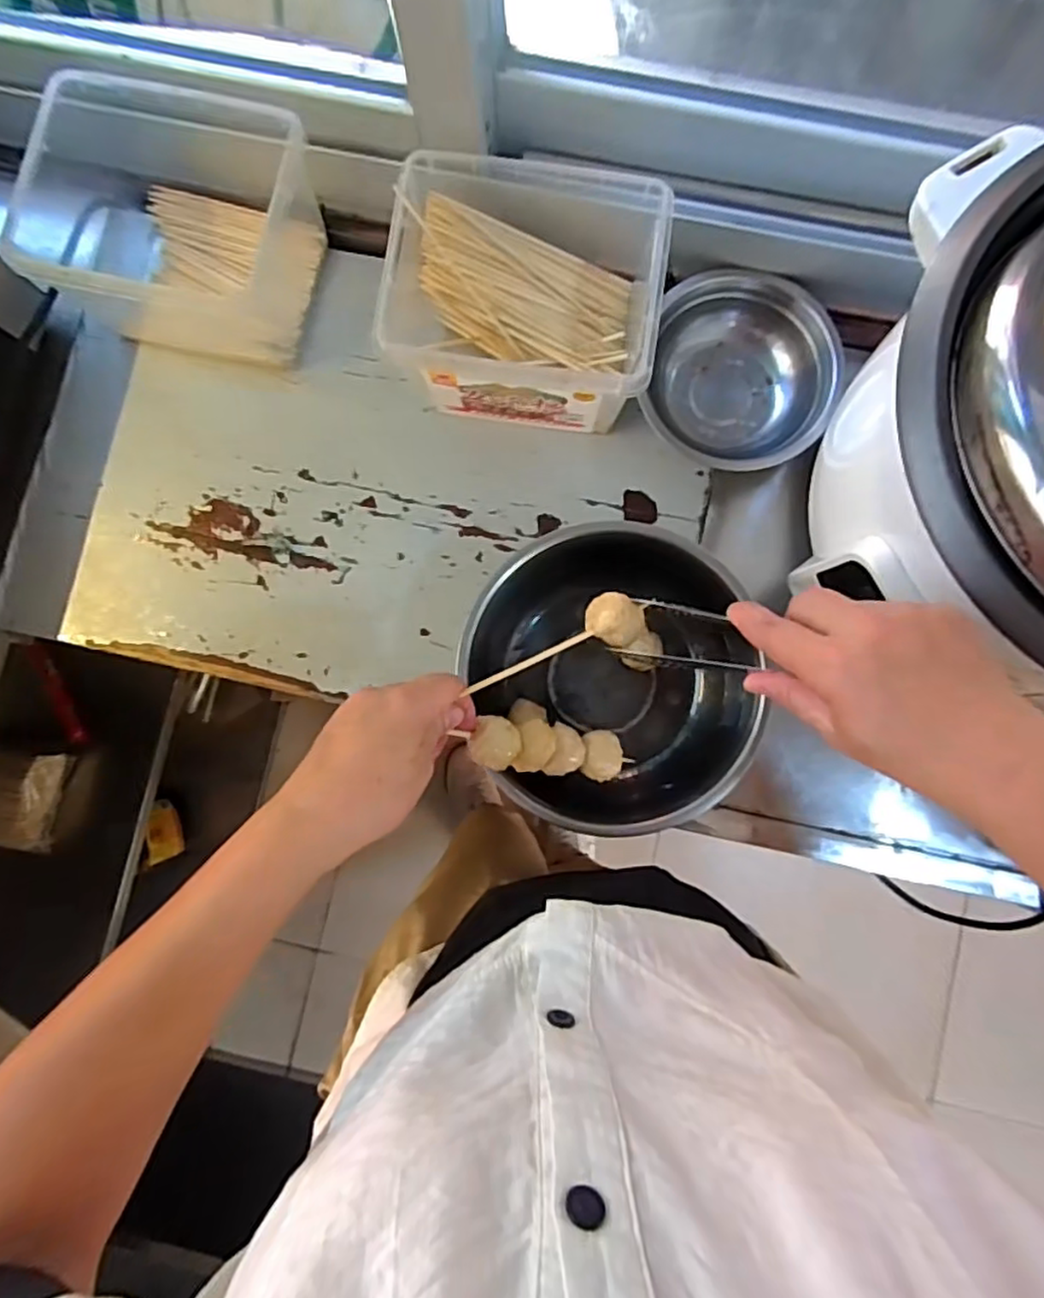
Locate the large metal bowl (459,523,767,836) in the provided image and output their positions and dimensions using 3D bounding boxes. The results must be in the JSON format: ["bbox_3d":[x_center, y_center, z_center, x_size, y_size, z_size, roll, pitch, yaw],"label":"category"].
[{"bbox_3d":[0.062,0.025,0.524,0.196,0.088,0.203,-10,85,0],"label":"large metal bowl"}]

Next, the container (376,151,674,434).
[{"bbox_3d":[0.005,-0.268,0.526,0.188,0.113,0.169,8,86,2],"label":"container"}]

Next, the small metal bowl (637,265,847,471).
[{"bbox_3d":[0.183,-0.228,0.555,0.148,0.060,0.150,0,85,1],"label":"small metal bowl"}]

